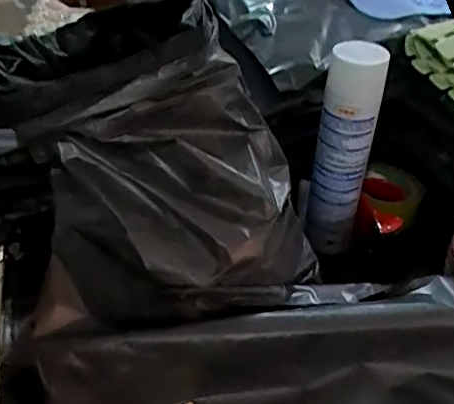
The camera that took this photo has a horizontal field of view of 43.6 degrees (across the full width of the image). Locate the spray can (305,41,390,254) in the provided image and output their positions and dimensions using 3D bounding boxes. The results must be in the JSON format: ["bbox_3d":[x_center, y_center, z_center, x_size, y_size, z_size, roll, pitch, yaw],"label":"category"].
[{"bbox_3d":[0.142,-0.056,0.706,0.063,0.269,0.059,13,40,13],"label":"spray can"}]

